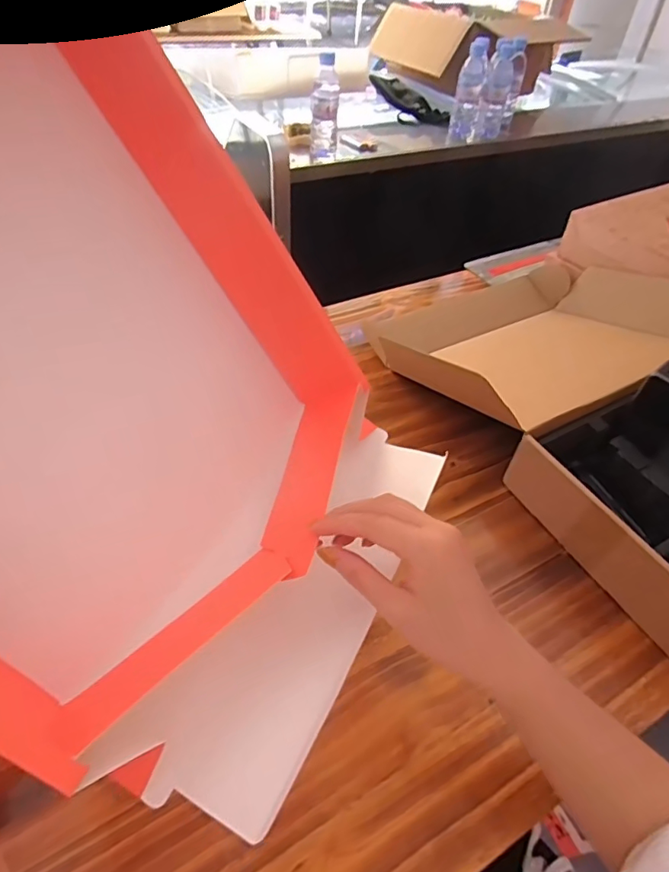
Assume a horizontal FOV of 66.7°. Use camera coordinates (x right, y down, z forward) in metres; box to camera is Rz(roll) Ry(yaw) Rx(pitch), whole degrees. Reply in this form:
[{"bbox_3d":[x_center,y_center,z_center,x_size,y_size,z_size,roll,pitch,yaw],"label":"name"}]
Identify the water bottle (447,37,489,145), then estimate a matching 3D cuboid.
[{"bbox_3d":[0.323,-0.813,1.204,0.068,0.196,0.061,11,48,6],"label":"water bottle"}]

